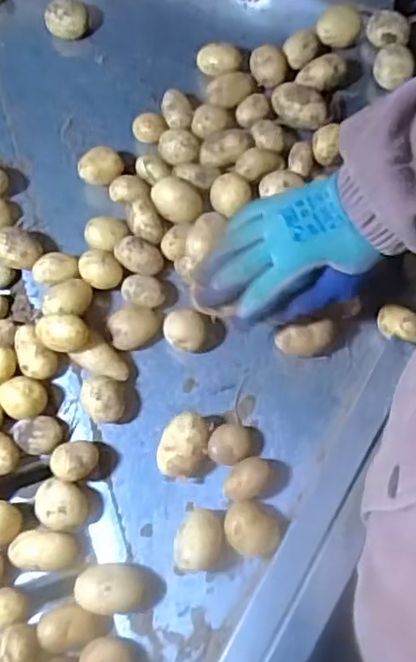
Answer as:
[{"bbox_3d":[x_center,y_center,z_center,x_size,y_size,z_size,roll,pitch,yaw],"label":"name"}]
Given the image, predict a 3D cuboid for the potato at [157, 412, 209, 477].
[{"bbox_3d":[-0.019,0.094,0.531,0.037,0.034,0.051,17,75,10],"label":"potato"}]

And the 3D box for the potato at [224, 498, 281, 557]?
[{"bbox_3d":[0.034,0.154,0.507,0.041,0.039,0.037,23,76,12],"label":"potato"}]

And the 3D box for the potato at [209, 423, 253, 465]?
[{"bbox_3d":[0.018,0.094,0.537,0.032,0.026,0.034,-2,72,5],"label":"potato"}]

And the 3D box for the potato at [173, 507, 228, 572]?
[{"bbox_3d":[-0.006,0.161,0.505,0.039,0.039,0.044,-8,72,3],"label":"potato"}]

